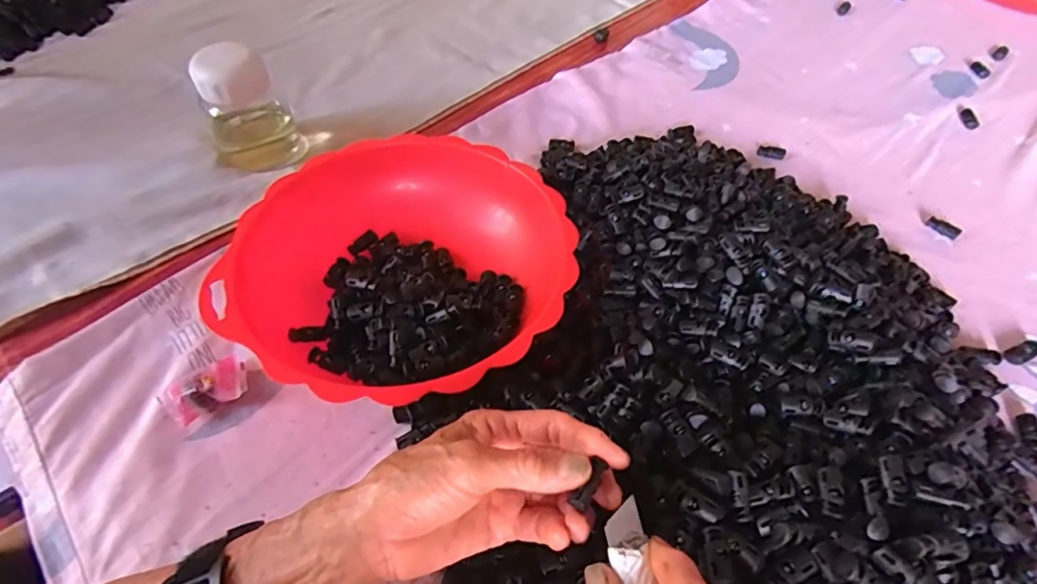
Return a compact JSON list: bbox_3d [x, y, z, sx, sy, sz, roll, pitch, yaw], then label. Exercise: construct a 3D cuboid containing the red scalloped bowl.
[{"bbox_3d":[-0.084,-0.015,0.414,0.237,0.067,0.234,1,51,-1],"label":"red scalloped bowl"}]

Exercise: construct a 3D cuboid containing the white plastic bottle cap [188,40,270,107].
[{"bbox_3d":[-0.264,-0.194,0.488,0.058,0.042,0.050,26,55,19],"label":"white plastic bottle cap"}]

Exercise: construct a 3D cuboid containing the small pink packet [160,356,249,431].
[{"bbox_3d":[-0.224,0.070,0.387,0.053,0.023,0.039,-27,56,-21],"label":"small pink packet"}]

